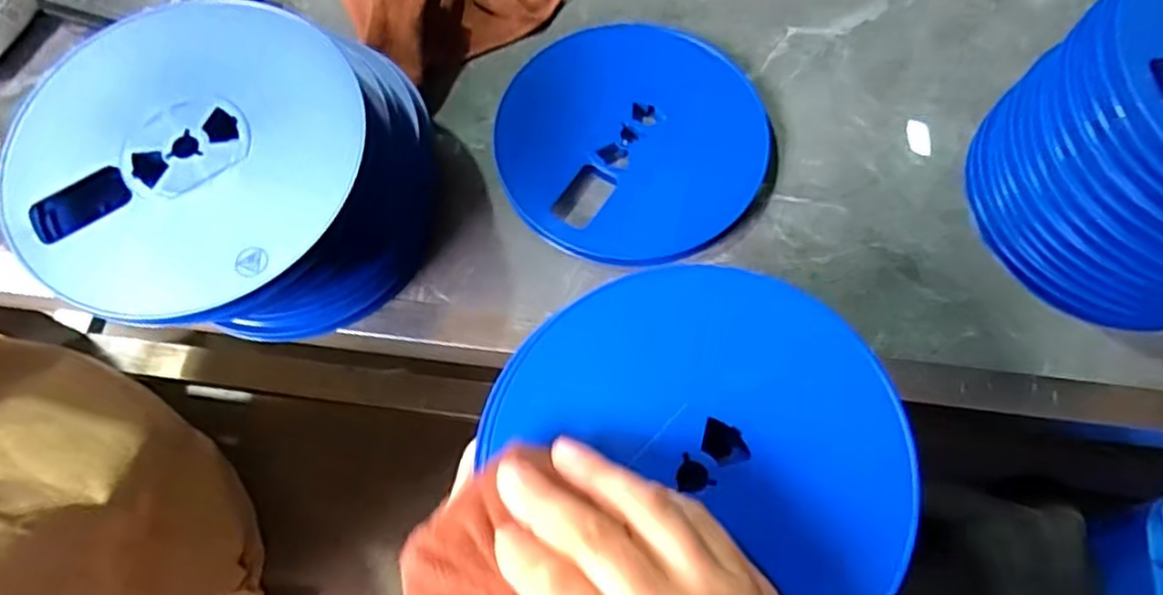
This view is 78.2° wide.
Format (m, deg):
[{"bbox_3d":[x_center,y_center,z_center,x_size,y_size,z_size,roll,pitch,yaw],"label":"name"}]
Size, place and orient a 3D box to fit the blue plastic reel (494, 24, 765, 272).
[{"bbox_3d":[0.032,-0.108,0.466,0.170,0.008,0.174,0,68,-1],"label":"blue plastic reel"}]

